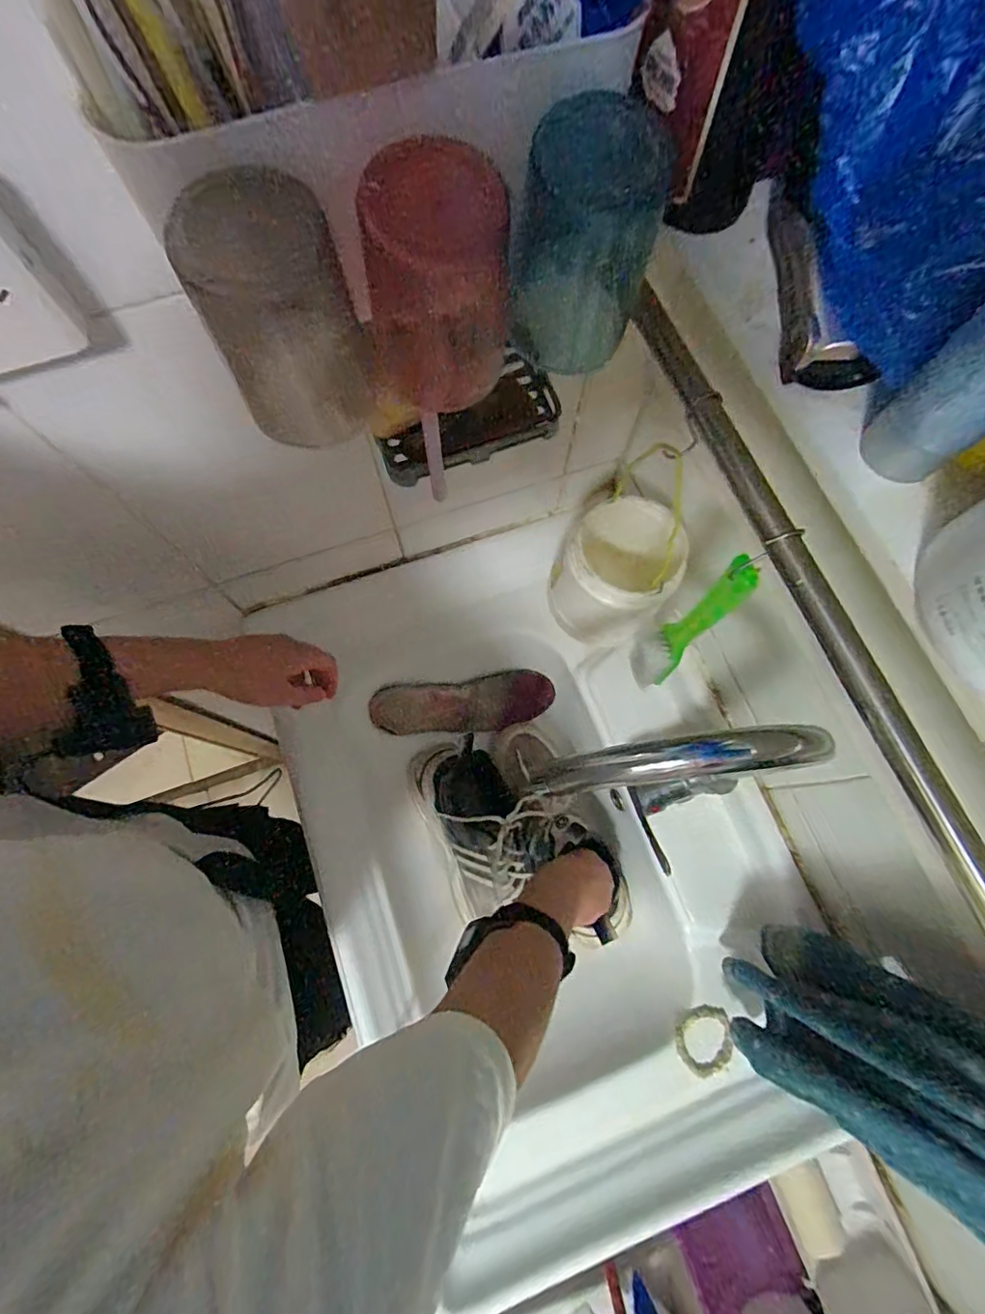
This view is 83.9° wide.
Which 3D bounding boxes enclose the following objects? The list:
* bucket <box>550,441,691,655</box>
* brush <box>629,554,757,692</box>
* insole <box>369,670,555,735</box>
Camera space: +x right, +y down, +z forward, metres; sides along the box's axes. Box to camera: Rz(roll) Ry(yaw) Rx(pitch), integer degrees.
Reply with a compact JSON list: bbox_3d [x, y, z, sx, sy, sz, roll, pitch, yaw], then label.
[{"bbox_3d":[0.122,-0.080,0.556,0.103,0.146,0.125,40,77,10],"label":"bucket"},{"bbox_3d":[0.147,-0.019,0.424,0.034,0.186,0.037,42,77,11],"label":"brush"},{"bbox_3d":[-0.037,0.064,0.725,0.236,0.013,0.073,-7,93,-8],"label":"insole"}]

